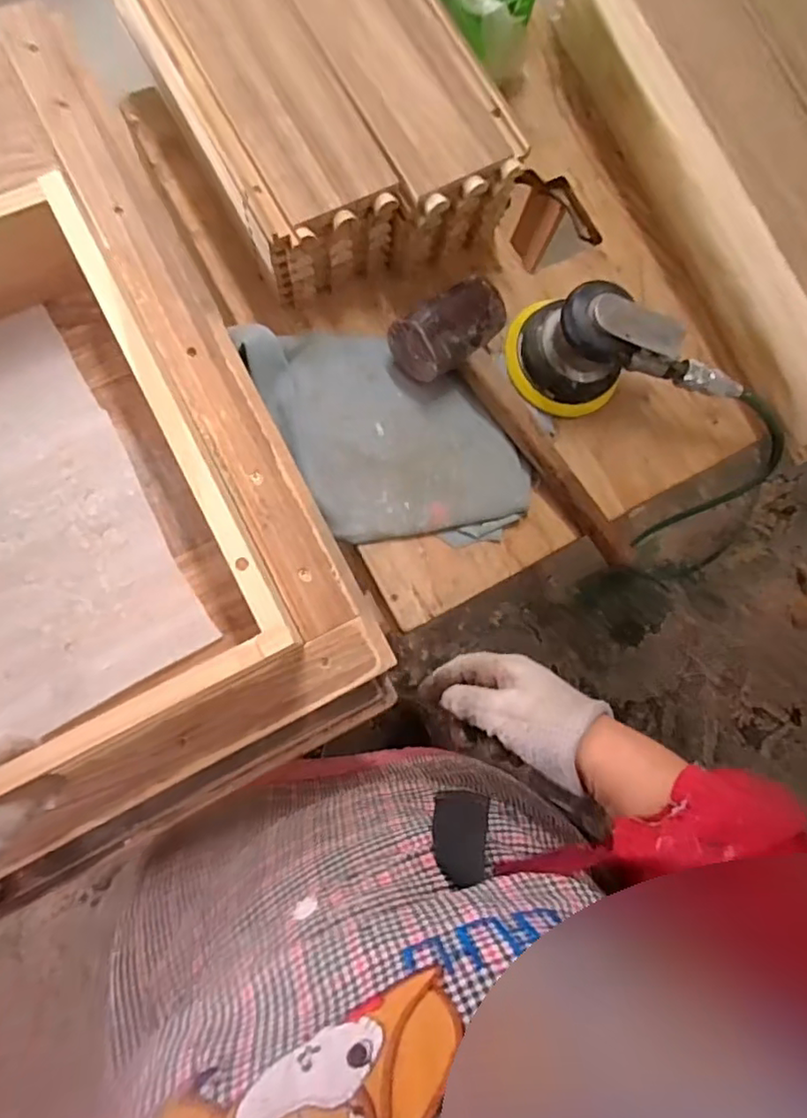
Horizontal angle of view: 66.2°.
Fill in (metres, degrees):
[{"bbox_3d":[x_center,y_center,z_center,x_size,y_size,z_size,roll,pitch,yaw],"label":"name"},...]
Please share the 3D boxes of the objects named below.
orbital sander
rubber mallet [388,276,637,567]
[{"bbox_3d":[0.203,-0.191,0.563,0.203,0.088,0.107,9,81,-4],"label":"orbital sander"},{"bbox_3d":[0.103,-0.105,0.550,0.102,0.075,0.287,-31,86,-9],"label":"rubber mallet"}]

